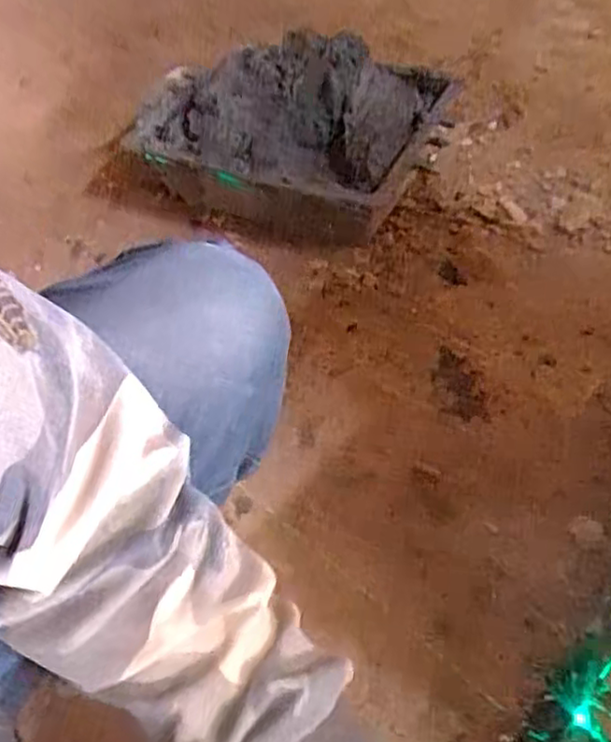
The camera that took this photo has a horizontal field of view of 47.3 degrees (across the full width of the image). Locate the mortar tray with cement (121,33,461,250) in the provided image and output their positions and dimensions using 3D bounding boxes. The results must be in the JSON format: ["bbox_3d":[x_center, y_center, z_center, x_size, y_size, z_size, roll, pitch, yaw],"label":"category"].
[{"bbox_3d":[-0.032,-0.334,0.984,0.423,0.161,0.301,16,53,20],"label":"mortar tray with cement"}]

